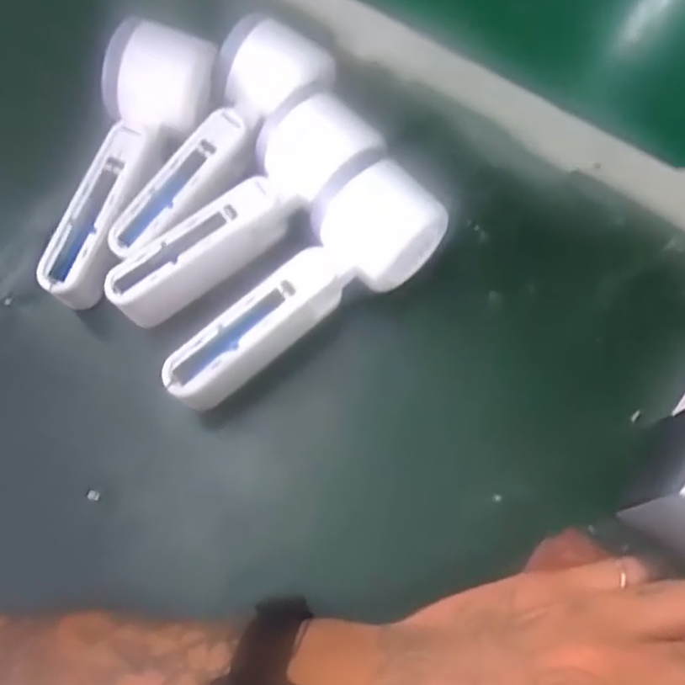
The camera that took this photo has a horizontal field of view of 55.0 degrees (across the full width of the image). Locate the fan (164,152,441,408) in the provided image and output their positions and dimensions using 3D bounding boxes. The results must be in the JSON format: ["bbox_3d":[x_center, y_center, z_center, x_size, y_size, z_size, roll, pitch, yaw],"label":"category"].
[{"bbox_3d":[-0.020,-0.027,0.334,0.167,0.047,0.055,-40,72,-15],"label":"fan"}]

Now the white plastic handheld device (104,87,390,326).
[{"bbox_3d":[-0.053,-0.070,0.355,0.163,0.044,0.053,-42,72,-2],"label":"white plastic handheld device"}]

